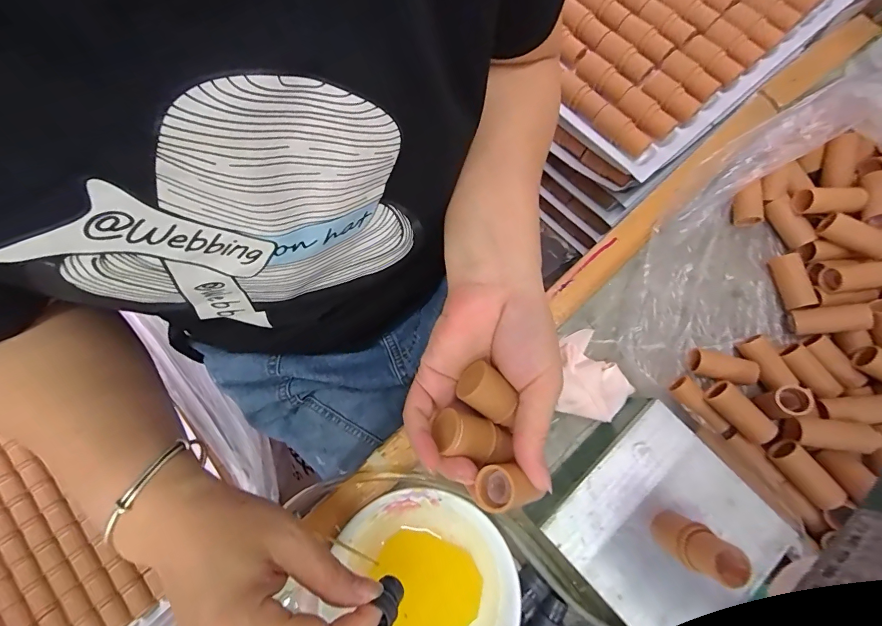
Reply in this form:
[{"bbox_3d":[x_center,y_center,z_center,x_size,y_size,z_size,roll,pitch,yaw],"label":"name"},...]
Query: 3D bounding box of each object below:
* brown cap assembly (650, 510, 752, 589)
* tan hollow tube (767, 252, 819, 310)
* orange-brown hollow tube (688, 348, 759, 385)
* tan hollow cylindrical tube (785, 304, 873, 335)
[{"bbox_3d":[0.148,0.135,0.230,0.024,0.053,0.023,0,77,1],"label":"brown cap assembly"},{"bbox_3d":[0.293,-0.027,0.332,0.018,0.015,0.046,-10,77,-2],"label":"tan hollow tube"},{"bbox_3d":[0.227,0.044,0.321,0.048,0.015,0.021,12,77,3],"label":"orange-brown hollow tube"},{"bbox_3d":[0.307,0.006,0.314,0.047,0.016,0.020,-9,73,39],"label":"tan hollow cylindrical tube"}]

